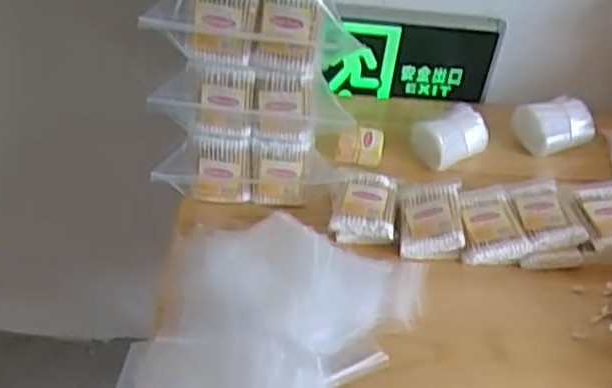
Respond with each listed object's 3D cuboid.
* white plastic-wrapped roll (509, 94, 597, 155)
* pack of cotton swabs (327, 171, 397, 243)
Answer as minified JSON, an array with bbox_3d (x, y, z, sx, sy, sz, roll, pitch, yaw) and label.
[{"bbox_3d":[0.277,-0.077,0.815,0.078,0.043,0.059,-12,43,-20],"label":"white plastic-wrapped roll"},{"bbox_3d":[0.055,0.014,0.692,0.058,0.024,0.080,8,40,3],"label":"pack of cotton swabs"}]

